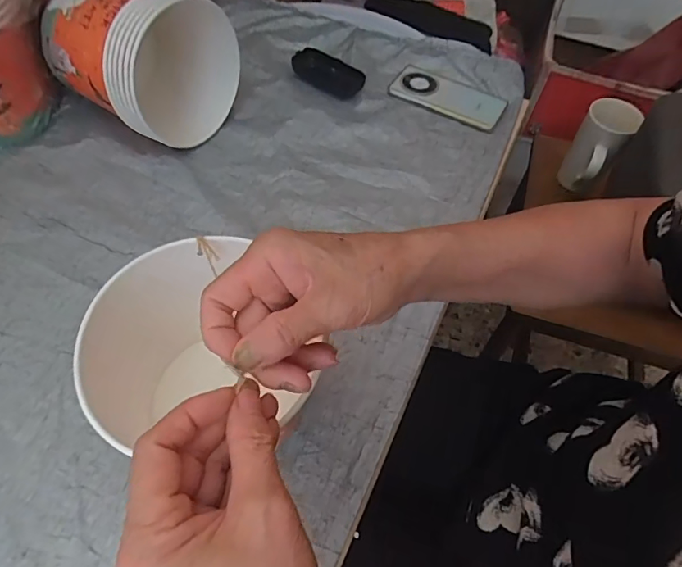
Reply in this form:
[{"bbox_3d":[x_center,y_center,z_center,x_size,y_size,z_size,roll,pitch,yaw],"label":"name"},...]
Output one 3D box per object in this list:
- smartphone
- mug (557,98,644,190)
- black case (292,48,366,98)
[{"bbox_3d":[0.156,-0.275,0.689,0.161,0.012,0.081,22,59,9],"label":"smartphone"},{"bbox_3d":[0.425,-0.228,0.796,0.077,0.133,0.086,32,60,17],"label":"mug"},{"bbox_3d":[-0.018,-0.306,0.685,0.104,0.022,0.053,36,62,17],"label":"black case"}]

